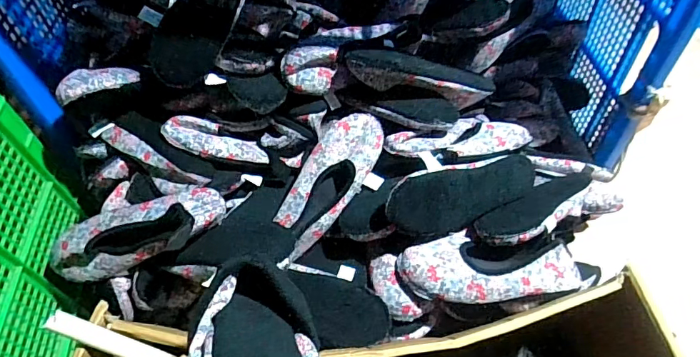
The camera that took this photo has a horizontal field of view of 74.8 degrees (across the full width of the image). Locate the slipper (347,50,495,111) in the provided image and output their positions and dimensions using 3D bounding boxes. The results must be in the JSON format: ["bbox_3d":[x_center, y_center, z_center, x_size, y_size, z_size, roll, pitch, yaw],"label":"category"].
[{"bbox_3d":[0.120,-0.157,0.739,0.263,0.078,0.054,8,49,-22],"label":"slipper"}]

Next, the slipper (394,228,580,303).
[{"bbox_3d":[0.200,0.126,0.659,0.247,0.064,0.101,-8,53,-3],"label":"slipper"}]

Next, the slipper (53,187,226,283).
[{"bbox_3d":[-0.305,0.083,0.661,0.250,0.076,0.097,-21,53,7],"label":"slipper"}]

